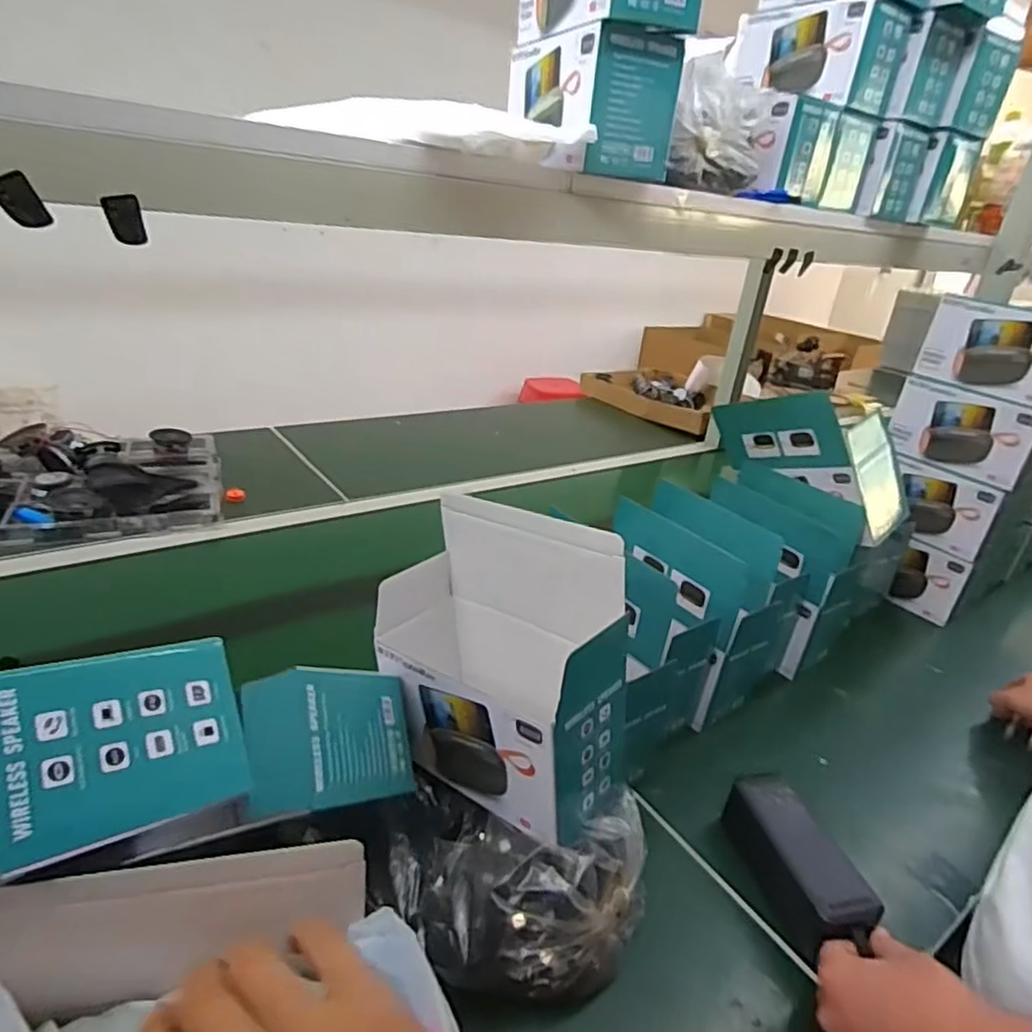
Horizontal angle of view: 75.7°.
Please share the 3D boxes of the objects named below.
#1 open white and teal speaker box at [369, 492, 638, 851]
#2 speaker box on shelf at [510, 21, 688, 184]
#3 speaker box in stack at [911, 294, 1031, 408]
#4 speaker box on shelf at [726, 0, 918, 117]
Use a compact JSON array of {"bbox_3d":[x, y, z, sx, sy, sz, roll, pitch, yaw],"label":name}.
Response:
[{"bbox_3d":[-0.010,0.099,0.479,0.198,0.180,0.089,27,32,34],"label":"open white and teal speaker box"},{"bbox_3d":[0.064,-0.368,0.604,0.095,0.098,0.165,-4,29,-22],"label":"speaker box on shelf"},{"bbox_3d":[0.626,-0.211,0.847,0.073,0.105,0.175,-9,31,-31],"label":"speaker box in stack"},{"bbox_3d":[0.353,-0.553,0.811,0.100,0.096,0.206,-6,30,-26],"label":"speaker box on shelf"}]

